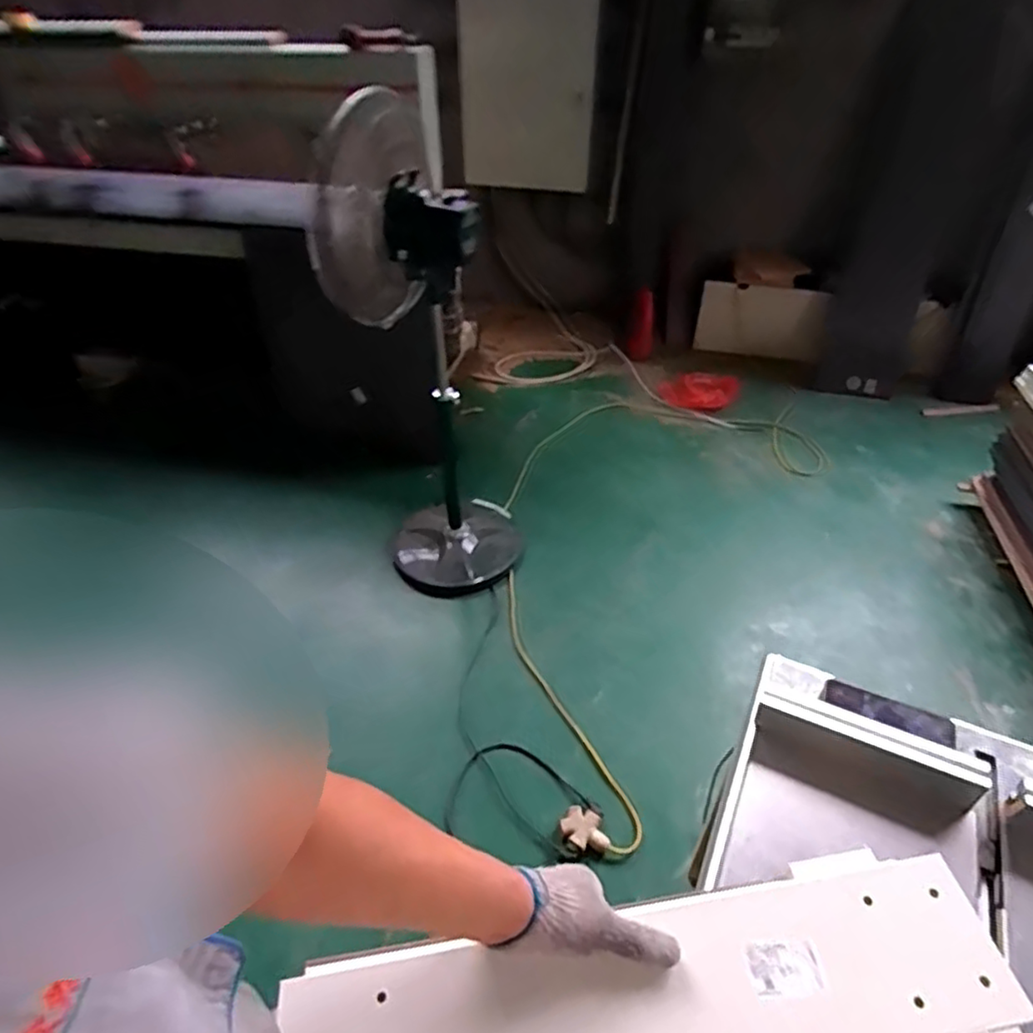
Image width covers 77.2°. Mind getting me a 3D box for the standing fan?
[{"bbox_3d":[-0.218,-0.347,1.663,0.428,1.235,0.337,-12,42,-13],"label":"standing fan"}]

